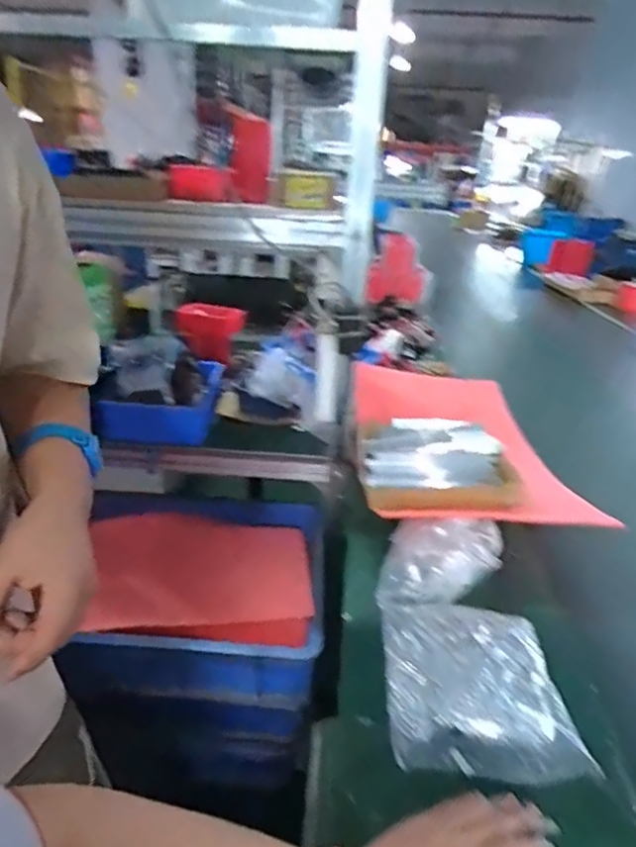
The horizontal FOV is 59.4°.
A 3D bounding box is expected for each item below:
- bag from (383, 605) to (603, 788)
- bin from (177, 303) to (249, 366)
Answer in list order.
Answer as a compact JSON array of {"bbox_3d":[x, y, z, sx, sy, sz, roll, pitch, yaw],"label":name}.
[{"bbox_3d":[0.169,0.280,0.616,0.180,0.044,0.213,5,24,1],"label":"bag"},{"bbox_3d":[-0.288,-0.245,1.534,0.170,0.146,0.155,7,24,5],"label":"bin"}]

